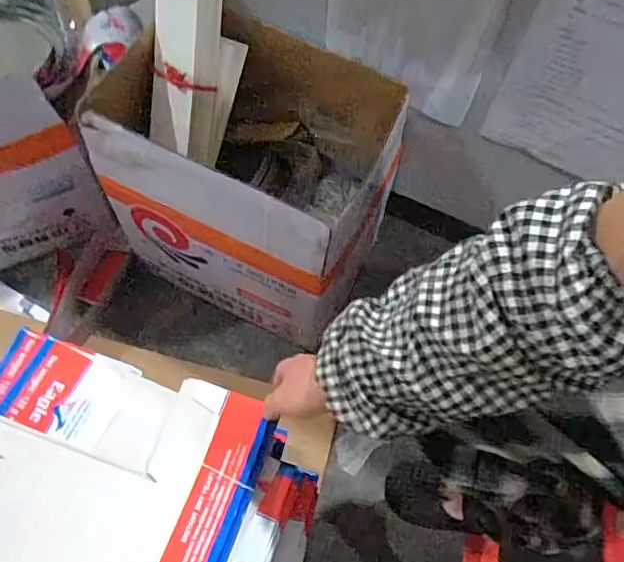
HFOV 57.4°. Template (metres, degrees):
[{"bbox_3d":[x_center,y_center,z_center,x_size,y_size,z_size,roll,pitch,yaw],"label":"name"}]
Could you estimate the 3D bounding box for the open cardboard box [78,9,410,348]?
[{"bbox_3d":[-0.083,-0.140,0.874,0.348,0.369,0.267,26,66,9],"label":"open cardboard box"}]

